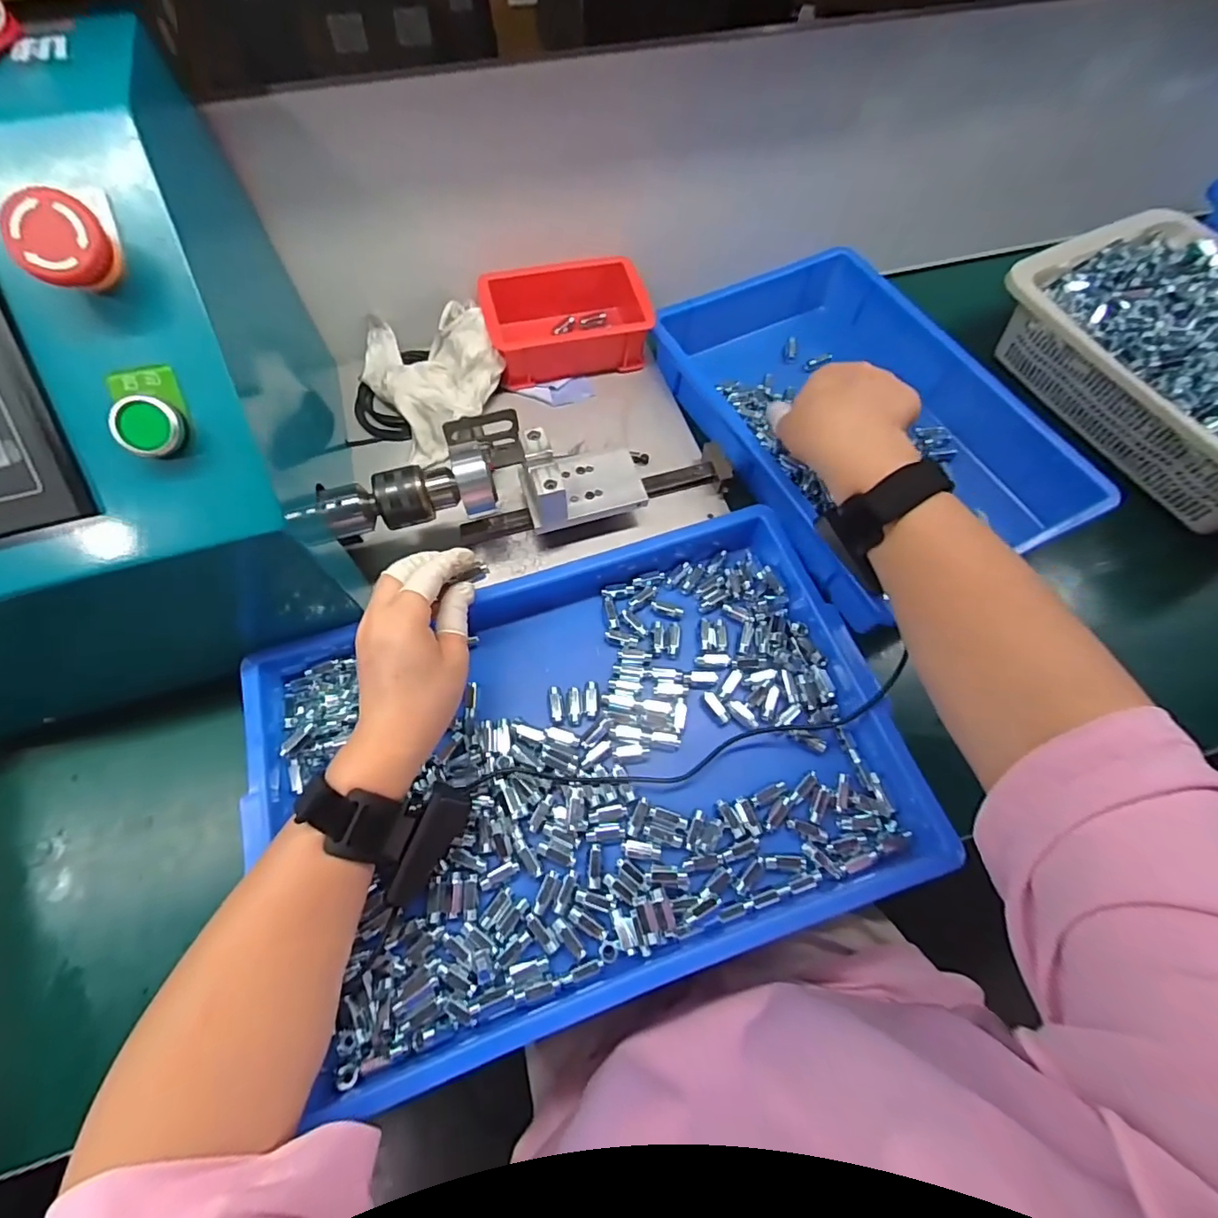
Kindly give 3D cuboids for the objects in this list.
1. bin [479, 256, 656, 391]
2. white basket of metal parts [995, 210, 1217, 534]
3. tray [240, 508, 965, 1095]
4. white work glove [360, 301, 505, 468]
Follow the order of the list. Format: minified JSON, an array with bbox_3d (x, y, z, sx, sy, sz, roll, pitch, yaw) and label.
[{"bbox_3d":[-0.040,-0.275,0.522,0.150,0.053,0.092,-11,66,-6],"label":"bin"},{"bbox_3d":[0.557,-0.227,0.518,0.236,0.082,0.331,-21,68,-10],"label":"white basket of metal parts"},{"bbox_3d":[-0.016,0.102,0.386,0.416,0.047,0.289,-16,67,-9],"label":"tray"},{"bbox_3d":[-0.162,-0.221,0.504,0.115,0.048,0.155,-29,69,-14],"label":"white work glove"}]

